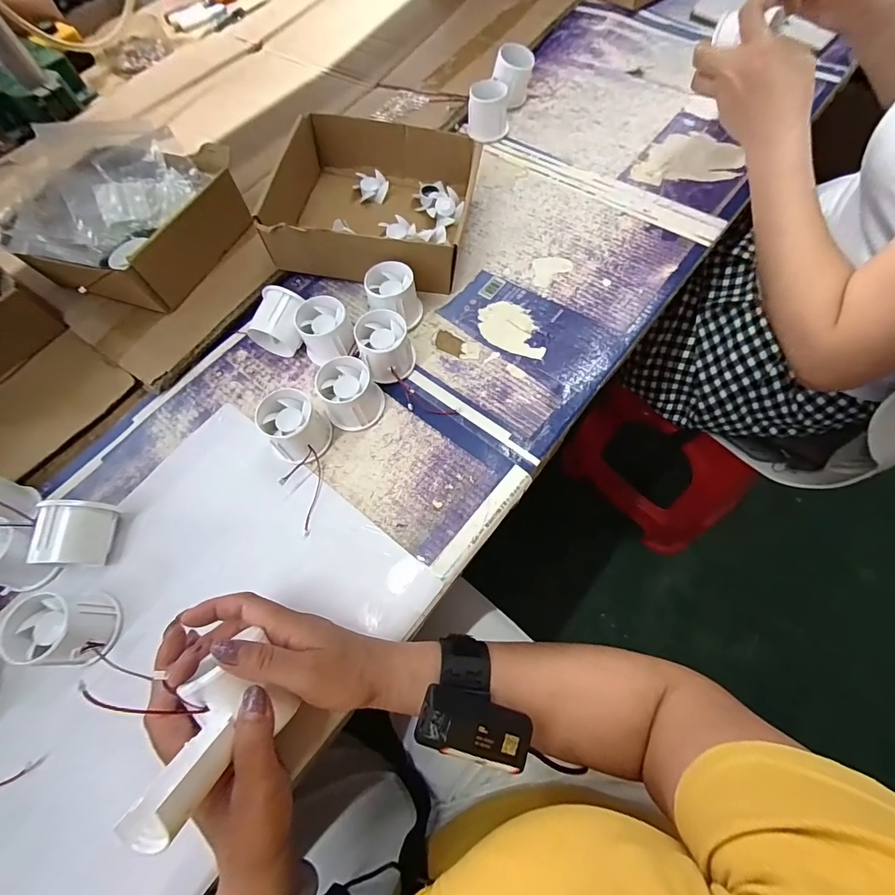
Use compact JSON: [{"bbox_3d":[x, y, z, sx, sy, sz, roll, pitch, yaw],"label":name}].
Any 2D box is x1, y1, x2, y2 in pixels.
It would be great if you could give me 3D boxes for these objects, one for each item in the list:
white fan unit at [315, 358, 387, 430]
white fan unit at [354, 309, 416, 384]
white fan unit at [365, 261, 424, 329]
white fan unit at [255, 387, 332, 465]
[{"bbox_3d":[-0.092,-0.053,0.415,0.056,0.041,0.054,-27,66,-9],"label":"white fan unit"},{"bbox_3d":[-0.061,-0.101,0.432,0.050,0.048,0.057,-11,64,-2],"label":"white fan unit"},{"bbox_3d":[-0.056,-0.160,0.460,0.054,0.043,0.052,-1,64,3],"label":"white fan unit"},{"bbox_3d":[-0.140,-0.021,0.401,0.056,0.044,0.055,-36,67,-13],"label":"white fan unit"}]

